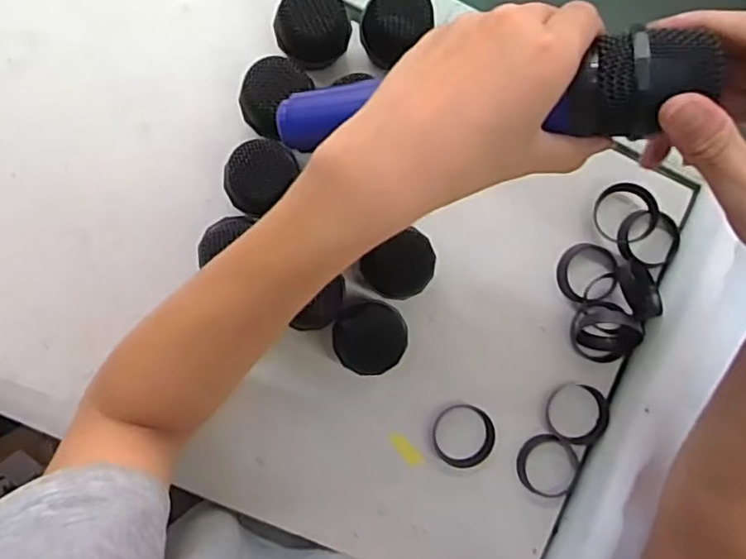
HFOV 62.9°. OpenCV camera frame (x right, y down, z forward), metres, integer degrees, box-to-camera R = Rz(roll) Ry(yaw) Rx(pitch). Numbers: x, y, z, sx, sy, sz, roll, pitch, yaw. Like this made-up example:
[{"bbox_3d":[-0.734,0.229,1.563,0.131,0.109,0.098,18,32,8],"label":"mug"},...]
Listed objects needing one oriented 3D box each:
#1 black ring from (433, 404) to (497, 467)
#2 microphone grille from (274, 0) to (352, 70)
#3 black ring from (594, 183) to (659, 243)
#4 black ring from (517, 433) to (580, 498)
[{"bbox_3d":[0.065,0.112,0.432,0.045,0.007,0.044,0,90,-7],"label":"black ring"},{"bbox_3d":[-0.039,-0.161,0.400,0.046,0.056,0.046,0,90,-7],"label":"microphone grille"},{"bbox_3d":[0.183,-0.049,0.441,0.042,0.007,0.044,1,95,9],"label":"black ring"},{"bbox_3d":[0.127,0.135,0.444,0.047,0.007,0.043,0,90,-7],"label":"black ring"}]

